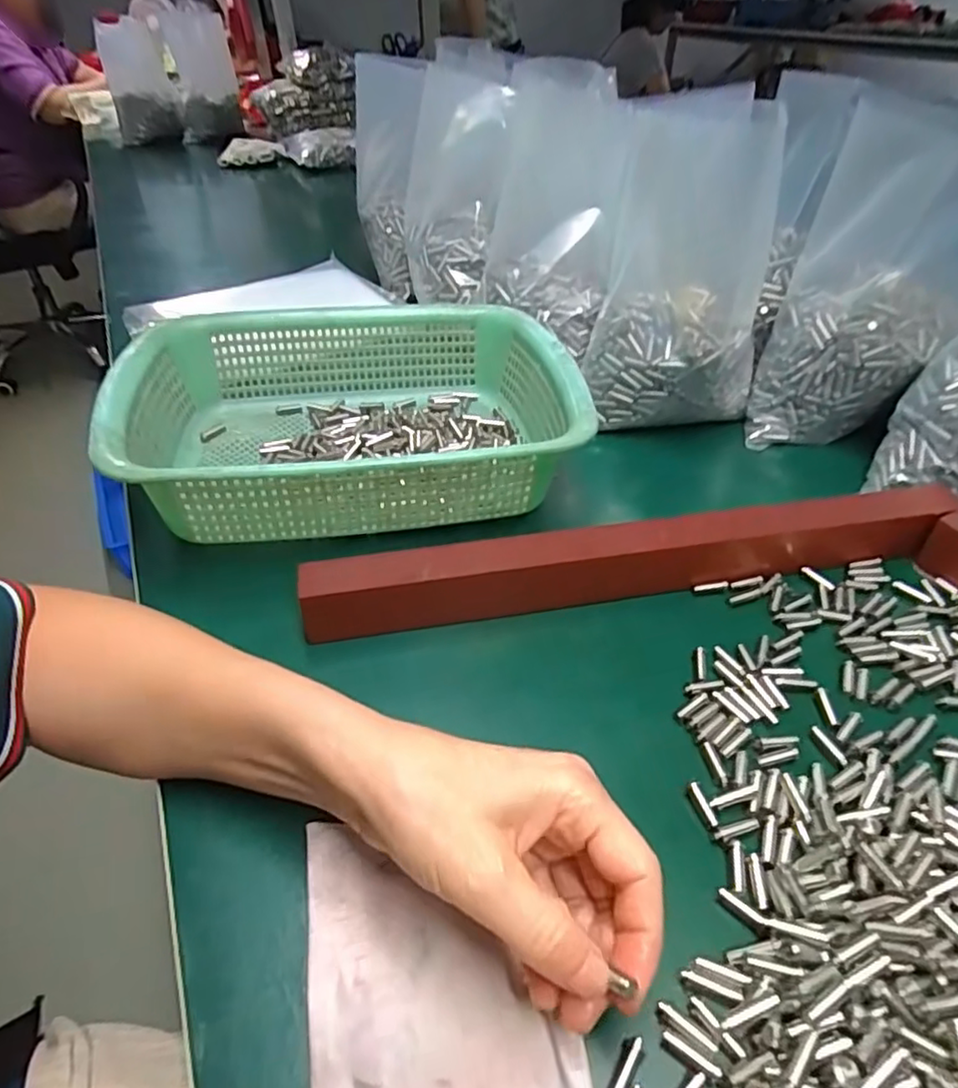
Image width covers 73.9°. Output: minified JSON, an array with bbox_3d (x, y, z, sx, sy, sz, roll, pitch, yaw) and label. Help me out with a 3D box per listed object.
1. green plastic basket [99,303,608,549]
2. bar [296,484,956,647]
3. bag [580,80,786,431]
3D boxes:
[{"bbox_3d":[-0.083,-0.093,0.451,0.295,0.082,0.222,-9,43,-7],"label":"green plastic basket"},{"bbox_3d":[0.091,0.008,0.372,0.374,0.046,0.024,-9,43,-7],"label":"bar"},{"bbox_3d":[0.156,-0.209,0.489,0.123,0.200,0.130,12,44,15],"label":"bag"}]

